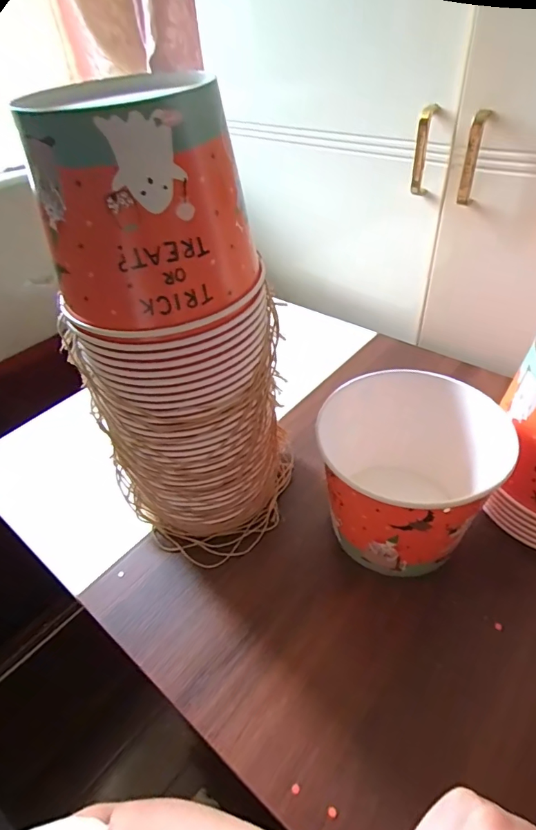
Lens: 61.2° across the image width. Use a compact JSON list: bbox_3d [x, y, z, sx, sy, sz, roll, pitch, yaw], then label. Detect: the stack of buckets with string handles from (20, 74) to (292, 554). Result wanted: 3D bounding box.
[{"bbox_3d":[-0.074,-0.051,0.396,0.145,0.381,0.147,24,49,28],"label":"stack of buckets with string handles"}]

